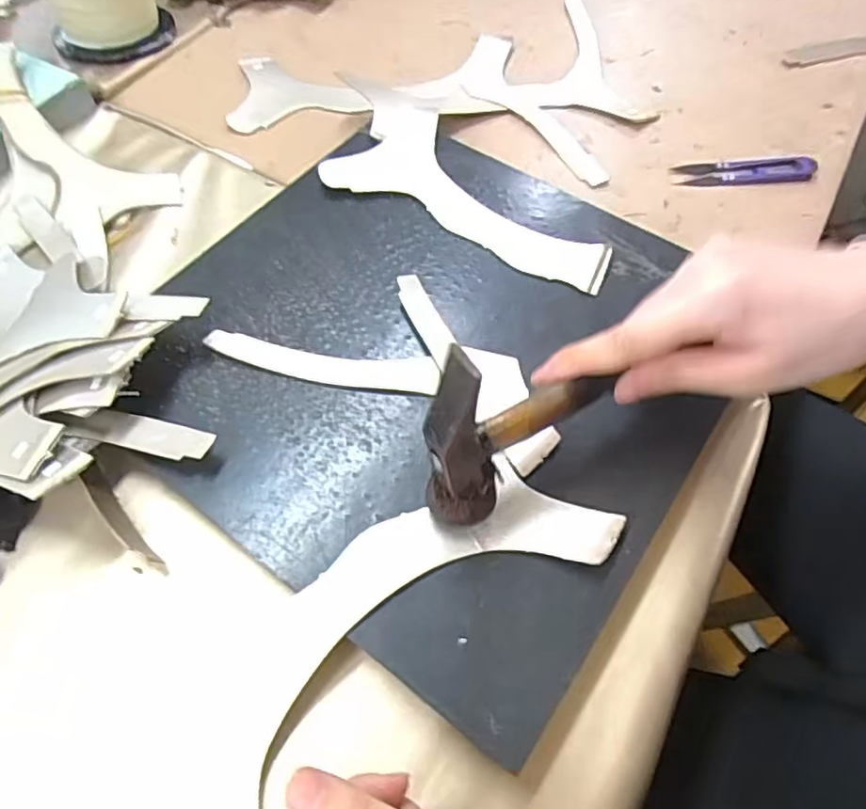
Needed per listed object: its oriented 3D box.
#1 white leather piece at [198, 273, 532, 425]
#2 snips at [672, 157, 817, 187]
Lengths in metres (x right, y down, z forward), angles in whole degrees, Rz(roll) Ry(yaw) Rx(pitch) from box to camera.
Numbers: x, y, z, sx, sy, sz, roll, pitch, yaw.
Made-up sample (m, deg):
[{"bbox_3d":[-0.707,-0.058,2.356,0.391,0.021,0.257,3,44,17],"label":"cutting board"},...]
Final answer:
[{"bbox_3d":[-0.030,-0.040,0.356,0.167,0.006,0.076,13,59,6],"label":"white leather piece"},{"bbox_3d":[0.228,-0.172,0.468,0.099,0.008,0.021,-1,59,-2],"label":"snips"}]

